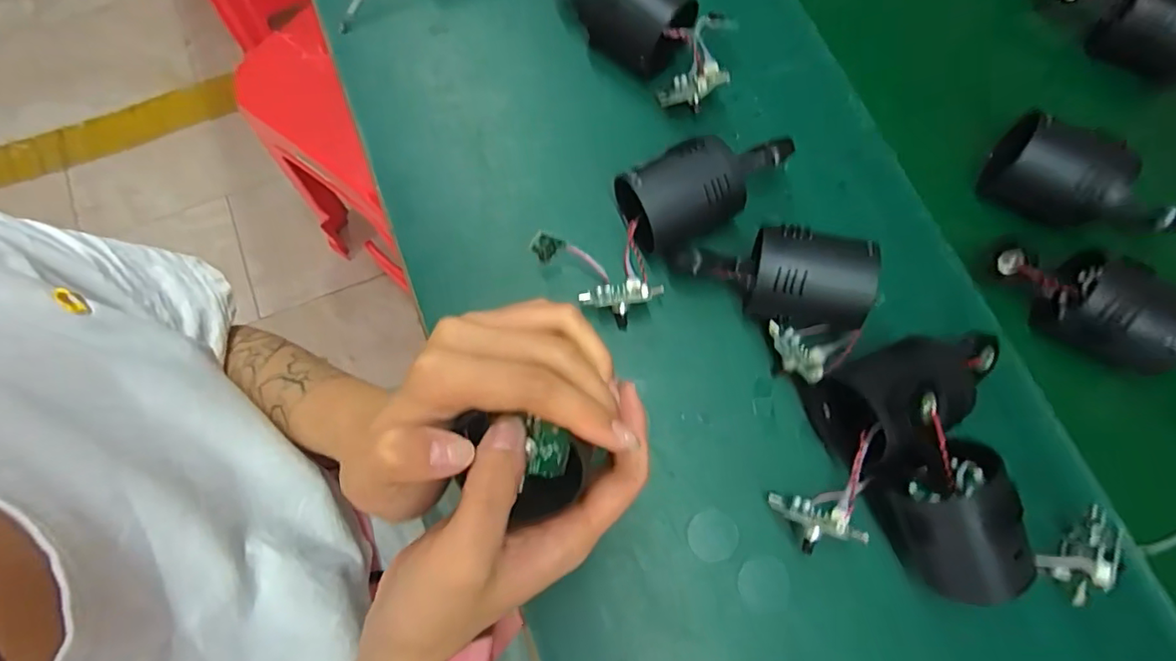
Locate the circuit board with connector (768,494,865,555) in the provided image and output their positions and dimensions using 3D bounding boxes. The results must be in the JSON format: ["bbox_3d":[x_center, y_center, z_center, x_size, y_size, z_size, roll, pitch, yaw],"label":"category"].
[{"bbox_3d":[0.127,0.112,0.321,0.054,0.028,0.027,18,74,3],"label":"circuit board with connector"}]

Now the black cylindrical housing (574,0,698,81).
[{"bbox_3d":[0.019,-0.230,0.399,0.052,0.055,0.116,-39,80,-12],"label":"black cylindrical housing"}]

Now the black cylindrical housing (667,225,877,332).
[{"bbox_3d":[0.108,-0.034,0.345,0.113,0.057,0.050,14,74,1],"label":"black cylindrical housing"}]

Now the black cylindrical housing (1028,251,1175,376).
[{"bbox_3d":[0.326,-0.008,0.353,0.075,0.056,0.046,34,76,8],"label":"black cylindrical housing"}]

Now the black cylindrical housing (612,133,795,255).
[{"bbox_3d":[0.078,-0.092,0.364,0.116,0.053,0.051,-22,77,-8],"label":"black cylindrical housing"}]

